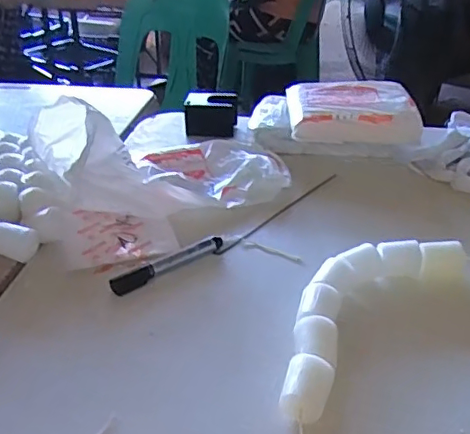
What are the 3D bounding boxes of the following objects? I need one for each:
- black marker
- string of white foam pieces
[{"bbox_3d":[-0.072,0.051,0.610,0.135,0.018,0.018,-22,38,-31],"label":"black marker"},{"bbox_3d":[0.114,0.083,0.535,0.097,0.033,0.276,26,41,36],"label":"string of white foam pieces"}]

